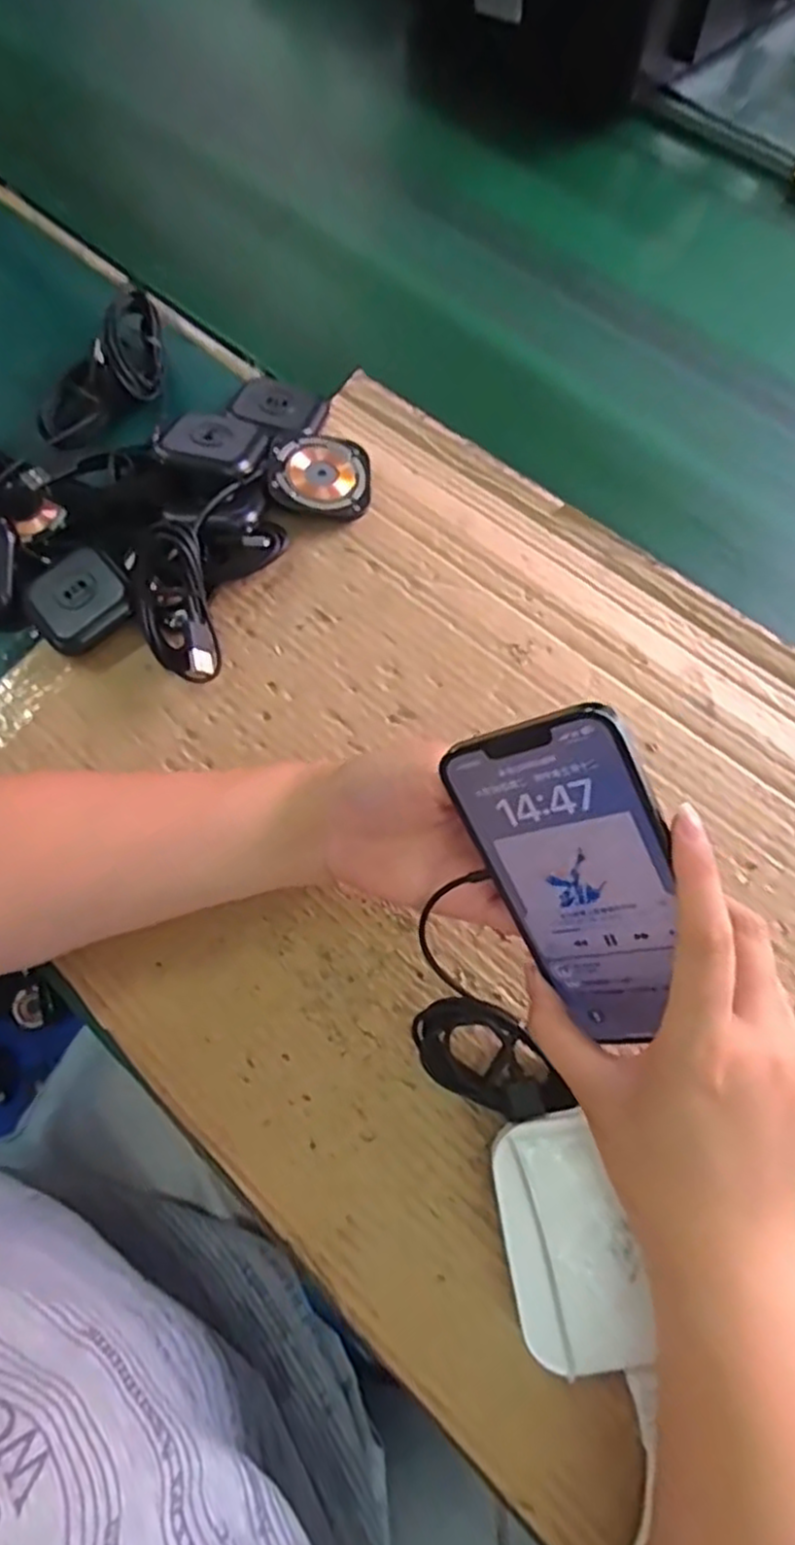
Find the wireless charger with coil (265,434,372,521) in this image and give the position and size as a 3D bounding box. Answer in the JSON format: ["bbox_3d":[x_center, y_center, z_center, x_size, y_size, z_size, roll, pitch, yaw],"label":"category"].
[{"bbox_3d":[-0.046,-0.176,0.431,0.059,0.020,0.055,-7,71,-2],"label":"wireless charger with coil"}]

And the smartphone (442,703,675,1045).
[{"bbox_3d":[0.072,0.045,0.273,0.070,0.004,0.142,-16,110,33],"label":"smartphone"}]

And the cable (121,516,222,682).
[{"bbox_3d":[-0.122,-0.091,0.396,0.042,0.039,0.091,-20,71,-6],"label":"cable"}]

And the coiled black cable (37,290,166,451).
[{"bbox_3d":[-0.182,-0.250,0.455,0.055,0.031,0.114,35,75,12],"label":"coiled black cable"}]

